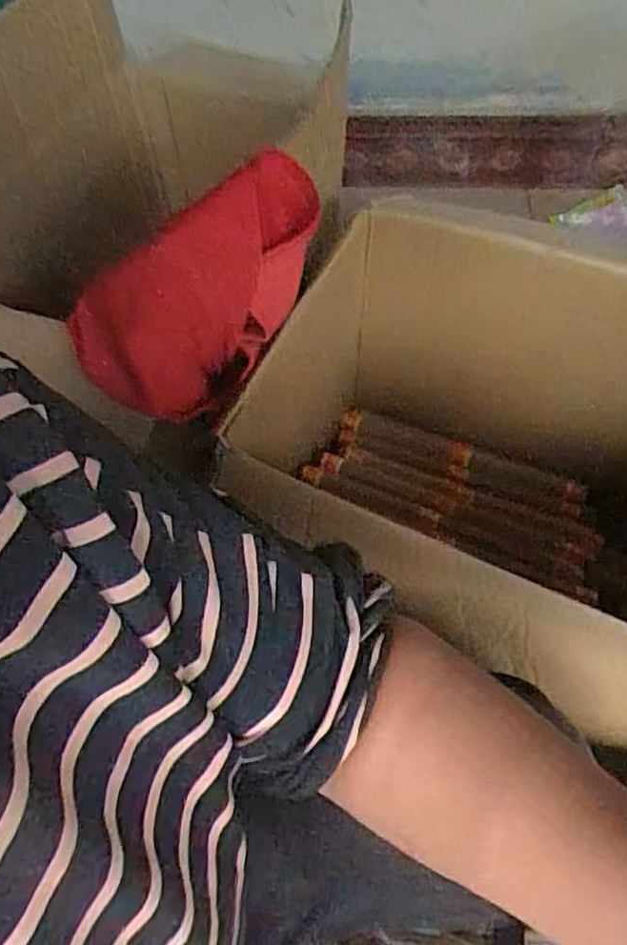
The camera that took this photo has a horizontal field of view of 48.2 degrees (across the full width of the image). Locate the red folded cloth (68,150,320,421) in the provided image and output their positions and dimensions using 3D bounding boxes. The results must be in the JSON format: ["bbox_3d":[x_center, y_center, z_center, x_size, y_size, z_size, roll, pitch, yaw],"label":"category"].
[{"bbox_3d":[-0.087,-0.153,0.591,0.106,0.145,0.220,38,66,21],"label":"red folded cloth"}]

